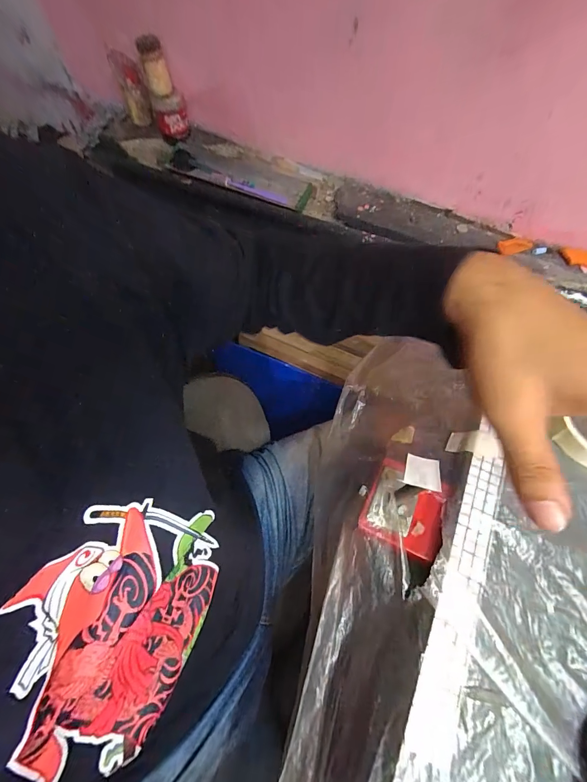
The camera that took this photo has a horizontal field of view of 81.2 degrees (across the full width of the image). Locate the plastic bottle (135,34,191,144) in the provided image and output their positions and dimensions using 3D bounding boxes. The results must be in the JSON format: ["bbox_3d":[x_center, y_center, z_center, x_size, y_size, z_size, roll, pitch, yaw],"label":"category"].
[{"bbox_3d":[-0.290,-0.679,0.786,0.077,0.169,0.078,-13,62,-9],"label":"plastic bottle"}]

